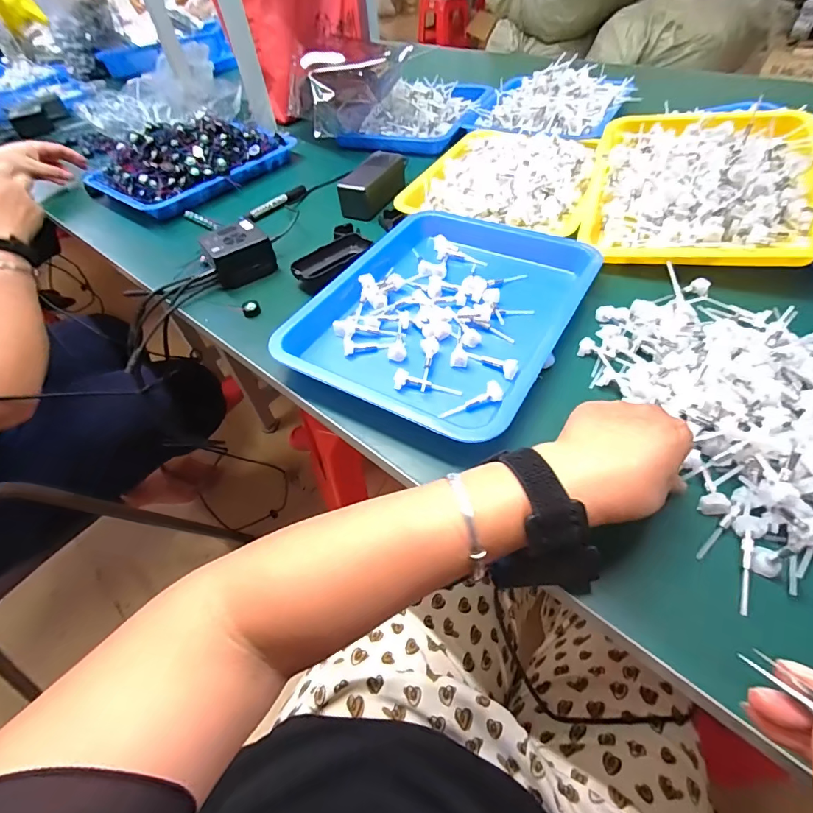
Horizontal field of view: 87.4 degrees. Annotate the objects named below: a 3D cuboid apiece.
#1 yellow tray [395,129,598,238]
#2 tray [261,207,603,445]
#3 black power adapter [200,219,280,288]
[{"bbox_3d":[0.152,-0.355,0.644,0.251,0.038,0.248,18,55,20],"label":"yellow tray"},{"bbox_3d":[0.050,-0.122,0.487,0.263,0.032,0.329,23,57,23],"label":"tray"},{"bbox_3d":[-0.233,-0.208,0.587,0.083,0.056,0.065,-34,55,-20],"label":"black power adapter"}]

